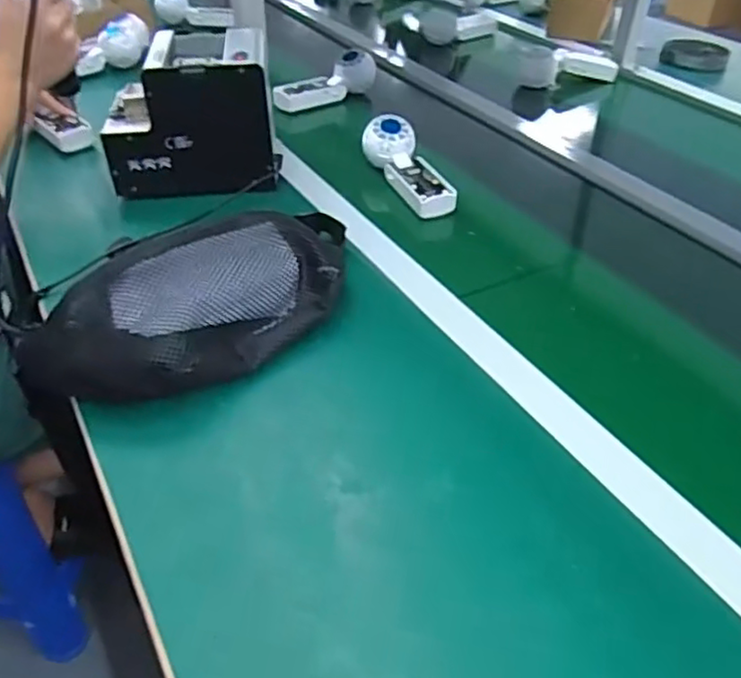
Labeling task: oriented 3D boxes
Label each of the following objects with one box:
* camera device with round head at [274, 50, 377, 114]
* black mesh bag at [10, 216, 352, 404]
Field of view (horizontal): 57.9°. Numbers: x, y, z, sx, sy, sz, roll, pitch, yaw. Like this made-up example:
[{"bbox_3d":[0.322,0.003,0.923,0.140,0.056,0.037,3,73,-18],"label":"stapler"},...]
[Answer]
[{"bbox_3d":[-0.069,-0.389,1.015,0.175,0.065,0.050,-22,46,-25],"label":"camera device with round head"},{"bbox_3d":[-0.126,-0.036,0.566,0.309,0.070,0.127,-29,50,-28],"label":"black mesh bag"}]

